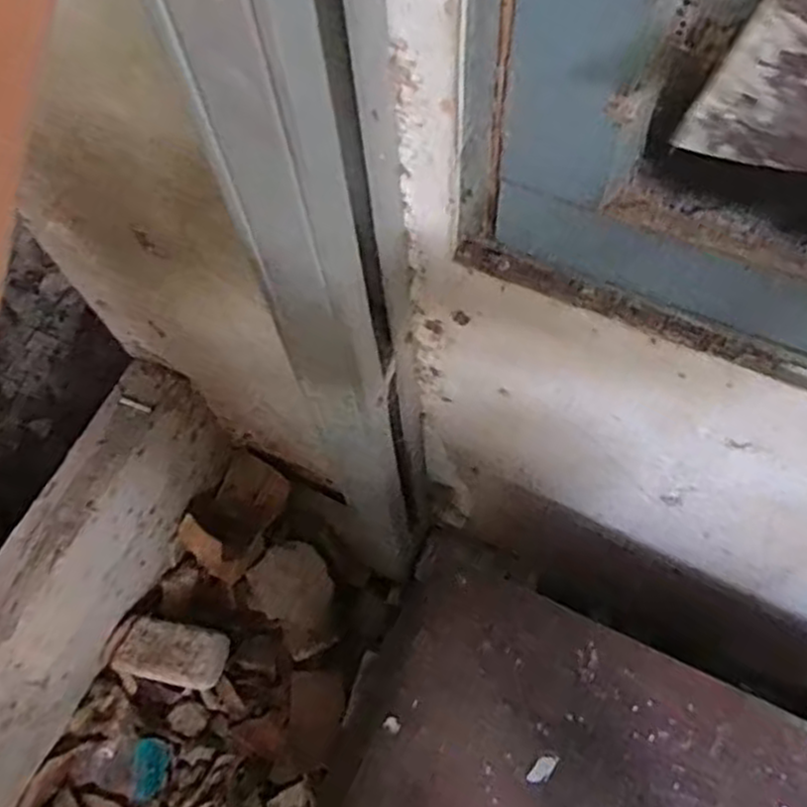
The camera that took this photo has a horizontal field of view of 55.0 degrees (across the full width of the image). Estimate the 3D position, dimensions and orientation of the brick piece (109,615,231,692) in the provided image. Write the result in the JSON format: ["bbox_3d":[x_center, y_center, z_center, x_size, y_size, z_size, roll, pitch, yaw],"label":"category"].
[{"bbox_3d":[-0.439,0.466,1.452,0.212,0.050,0.106,10,67,8],"label":"brick piece"}]

